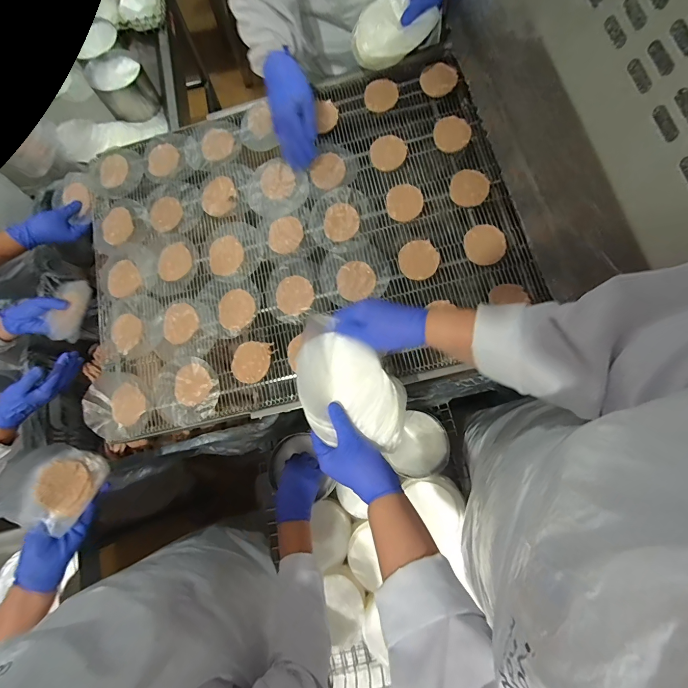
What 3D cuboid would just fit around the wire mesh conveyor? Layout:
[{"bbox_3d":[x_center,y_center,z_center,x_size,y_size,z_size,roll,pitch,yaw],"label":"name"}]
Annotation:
[{"bbox_3d":[-0.115,-0.210,0.665,0.783,0.026,0.595,-16,77,4],"label":"wire mesh conveyor"}]

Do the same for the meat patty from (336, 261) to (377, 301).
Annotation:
[{"bbox_3d":[0.021,-0.111,0.623,0.066,0.010,0.066,0,77,2],"label":"meat patty"}]

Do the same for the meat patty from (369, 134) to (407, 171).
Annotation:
[{"bbox_3d":[0.083,-0.357,0.669,0.066,0.015,0.066,0,77,2],"label":"meat patty"}]

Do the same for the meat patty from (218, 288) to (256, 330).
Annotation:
[{"bbox_3d":[-0.192,-0.063,0.637,0.066,0.004,0.073,-8,76,0],"label":"meat patty"}]

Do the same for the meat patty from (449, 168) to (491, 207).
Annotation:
[{"bbox_3d":[0.221,-0.275,0.626,0.066,0.012,0.068,0,77,2],"label":"meat patty"}]

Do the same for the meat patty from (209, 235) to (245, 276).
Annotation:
[{"bbox_3d":[-0.220,-0.166,0.668,0.065,0.006,0.079,-11,77,-1],"label":"meat patty"}]

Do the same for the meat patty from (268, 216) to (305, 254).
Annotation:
[{"bbox_3d":[-0.107,-0.202,0.659,0.065,0.007,0.071,-5,77,1],"label":"meat patty"}]

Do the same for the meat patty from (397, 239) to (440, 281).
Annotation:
[{"bbox_3d":[0.129,-0.146,0.617,0.068,0.007,0.069,0,77,2],"label":"meat patty"}]

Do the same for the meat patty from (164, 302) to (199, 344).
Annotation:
[{"bbox_3d":[-0.295,-0.039,0.647,0.061,0.007,0.075,-17,77,-2],"label":"meat patty"}]

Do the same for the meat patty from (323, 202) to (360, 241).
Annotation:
[{"bbox_3d":[-0.005,-0.222,0.649,0.063,0.006,0.071,-3,77,1],"label":"meat patty"}]

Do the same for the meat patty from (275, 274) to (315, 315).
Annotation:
[{"bbox_3d":[-0.088,-0.087,0.632,0.070,0.014,0.068,0,77,2],"label":"meat patty"}]

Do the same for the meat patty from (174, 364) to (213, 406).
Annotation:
[{"bbox_3d":[-0.265,0.070,0.619,0.063,0.005,0.066,0,77,2],"label":"meat patty"}]

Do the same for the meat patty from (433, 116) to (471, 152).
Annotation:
[{"bbox_3d":[0.198,-0.388,0.655,0.062,0.015,0.068,2,77,2],"label":"meat patty"}]

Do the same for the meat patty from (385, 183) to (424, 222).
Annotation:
[{"bbox_3d":[0.109,-0.256,0.644,0.063,0.008,0.071,-13,77,-1],"label":"meat patty"}]

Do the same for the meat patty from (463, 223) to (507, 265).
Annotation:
[{"bbox_3d":[0.238,-0.168,0.605,0.065,0.014,0.067,-4,77,1],"label":"meat patty"}]

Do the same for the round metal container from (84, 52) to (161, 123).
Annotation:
[{"bbox_3d":[-0.607,-0.710,0.995,0.138,0.098,0.145,0,77,2],"label":"round metal container"}]

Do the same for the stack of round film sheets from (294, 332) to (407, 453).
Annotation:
[{"bbox_3d":[0.006,0.067,0.476,0.120,0.018,0.171,-42,79,-8],"label":"stack of round film sheets"}]

